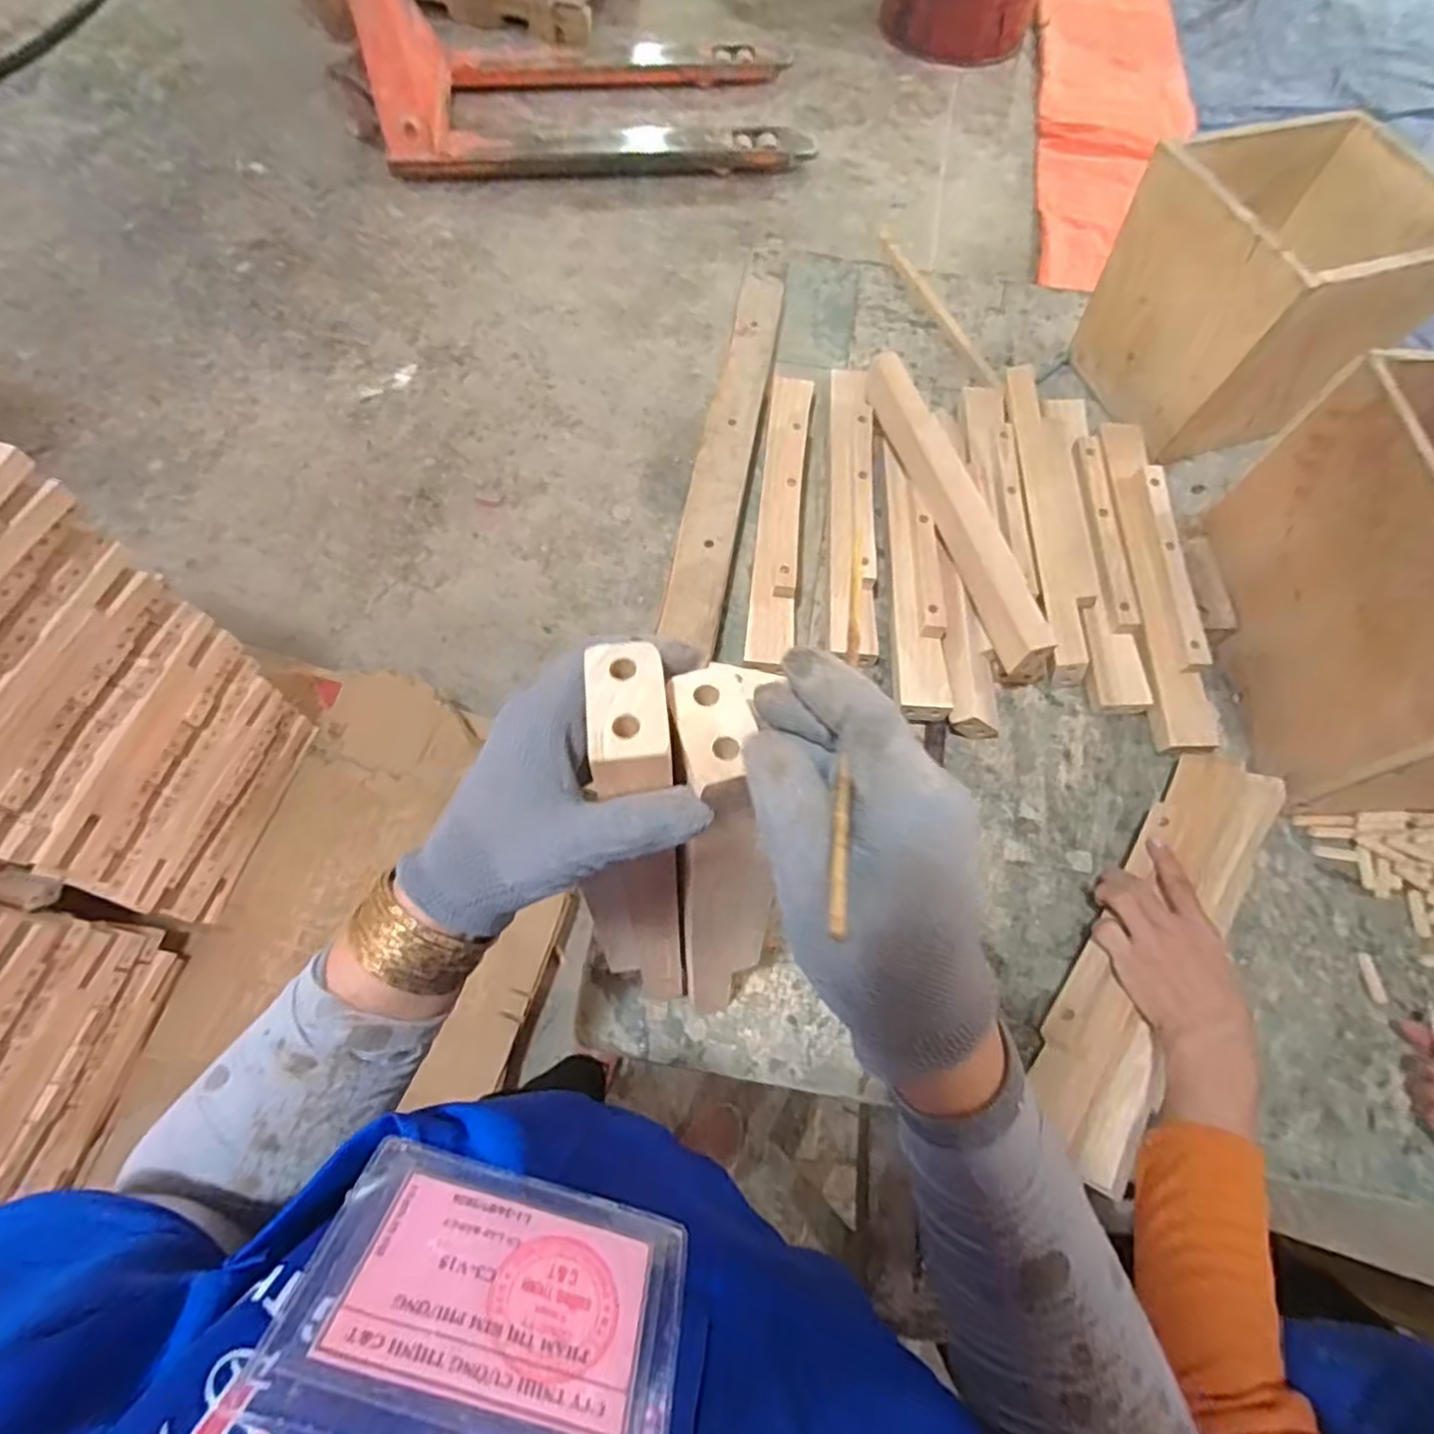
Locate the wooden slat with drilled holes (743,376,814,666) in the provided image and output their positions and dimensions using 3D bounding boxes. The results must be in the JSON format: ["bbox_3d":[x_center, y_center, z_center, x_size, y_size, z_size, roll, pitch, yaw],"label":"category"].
[{"bbox_3d":[0.069,-0.223,0.725,0.048,0.035,0.377,7,65,0],"label":"wooden slat with drilled holes"}]

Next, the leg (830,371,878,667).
[{"bbox_3d":[0.143,-0.227,0.737,0.048,0.049,0.373,5,65,-1],"label":"leg"}]

